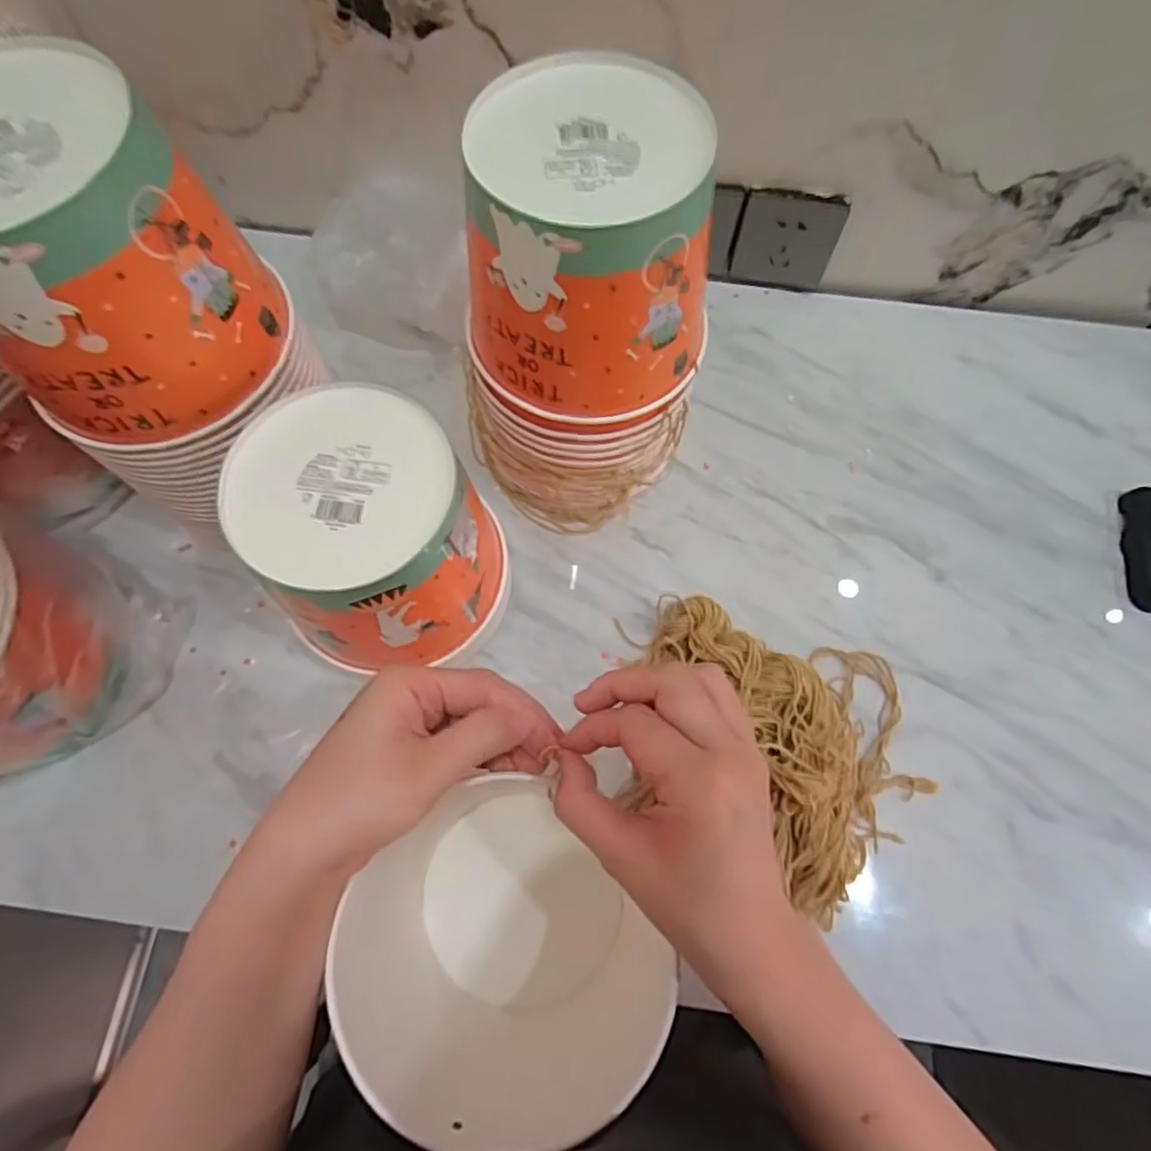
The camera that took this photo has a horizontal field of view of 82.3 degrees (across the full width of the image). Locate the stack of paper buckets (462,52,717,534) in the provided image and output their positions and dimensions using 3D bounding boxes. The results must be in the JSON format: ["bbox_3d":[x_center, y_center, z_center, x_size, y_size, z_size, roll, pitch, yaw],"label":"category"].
[{"bbox_3d":[0.010,-0.158,0.442,0.143,0.250,0.158,4,70,1],"label":"stack of paper buckets"}]

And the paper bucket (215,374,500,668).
[{"bbox_3d":[-0.123,-0.025,0.417,0.123,0.125,0.135,0,70,-1],"label":"paper bucket"}]

